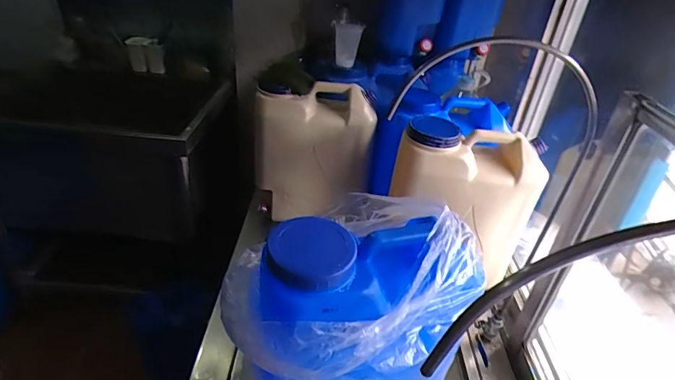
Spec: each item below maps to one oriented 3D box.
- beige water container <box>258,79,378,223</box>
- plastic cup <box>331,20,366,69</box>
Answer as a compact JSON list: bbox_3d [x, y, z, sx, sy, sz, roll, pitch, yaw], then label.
[{"bbox_3d":[-0.073,-0.099,1.156,0.306,0.365,0.141,0,34,-9],"label":"beige water container"},{"bbox_3d":[0.027,-0.418,1.205,0.080,0.134,0.074,2,34,-7],"label":"plastic cup"}]

